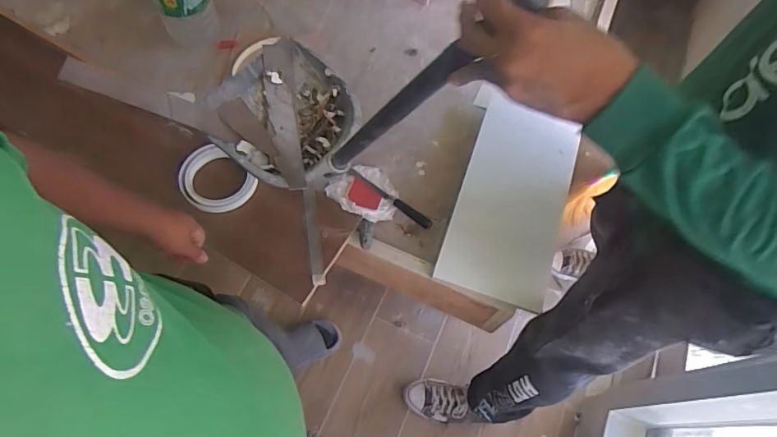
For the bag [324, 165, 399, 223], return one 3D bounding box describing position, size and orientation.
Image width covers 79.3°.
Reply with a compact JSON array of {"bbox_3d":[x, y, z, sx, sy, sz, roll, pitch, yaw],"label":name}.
[{"bbox_3d":[-0.062,-0.064,1.176,0.165,0.035,0.184,-24,57,-38],"label":"bag"}]

